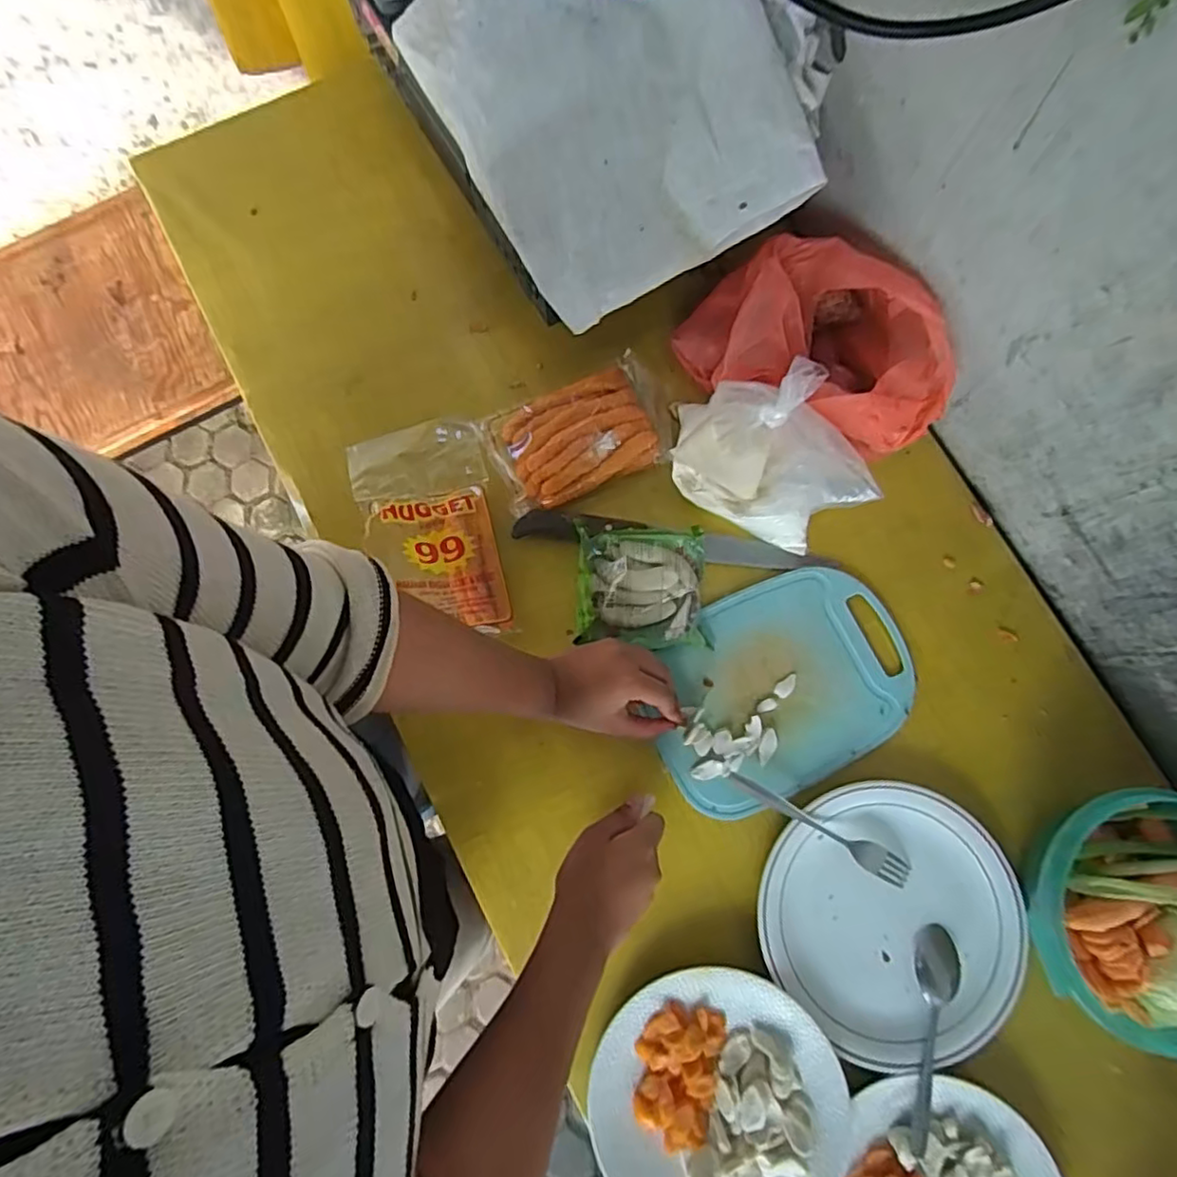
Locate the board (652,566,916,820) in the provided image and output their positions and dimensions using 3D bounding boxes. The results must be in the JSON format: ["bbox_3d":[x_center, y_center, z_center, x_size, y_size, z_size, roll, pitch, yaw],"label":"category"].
[{"bbox_3d":[0.175,0.089,0.584,0.241,0.007,0.173,-26,79,-7],"label":"board"}]

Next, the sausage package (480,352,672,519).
[{"bbox_3d":[-0.007,-0.151,0.625,0.173,0.025,0.112,-23,79,-6],"label":"sausage package"}]

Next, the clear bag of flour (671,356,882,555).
[{"bbox_3d":[0.161,-0.119,0.564,0.165,0.135,0.103,23,82,6],"label":"clear bag of flour"}]

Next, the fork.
[{"bbox_3d":[0.200,0.211,0.554,0.166,0.013,0.021,27,78,5],"label":"fork"}]

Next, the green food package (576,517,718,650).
[{"bbox_3d":[0.049,-0.001,0.593,0.117,0.025,0.105,0,77,-1],"label":"green food package"}]

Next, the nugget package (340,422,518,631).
[{"bbox_3d":[-0.147,-0.060,0.603,0.121,0.050,0.223,-19,80,-2],"label":"nugget package"}]

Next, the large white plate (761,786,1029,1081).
[{"bbox_3d":[0.260,0.280,0.539,0.209,0.012,0.212,0,77,-1],"label":"large white plate"}]

